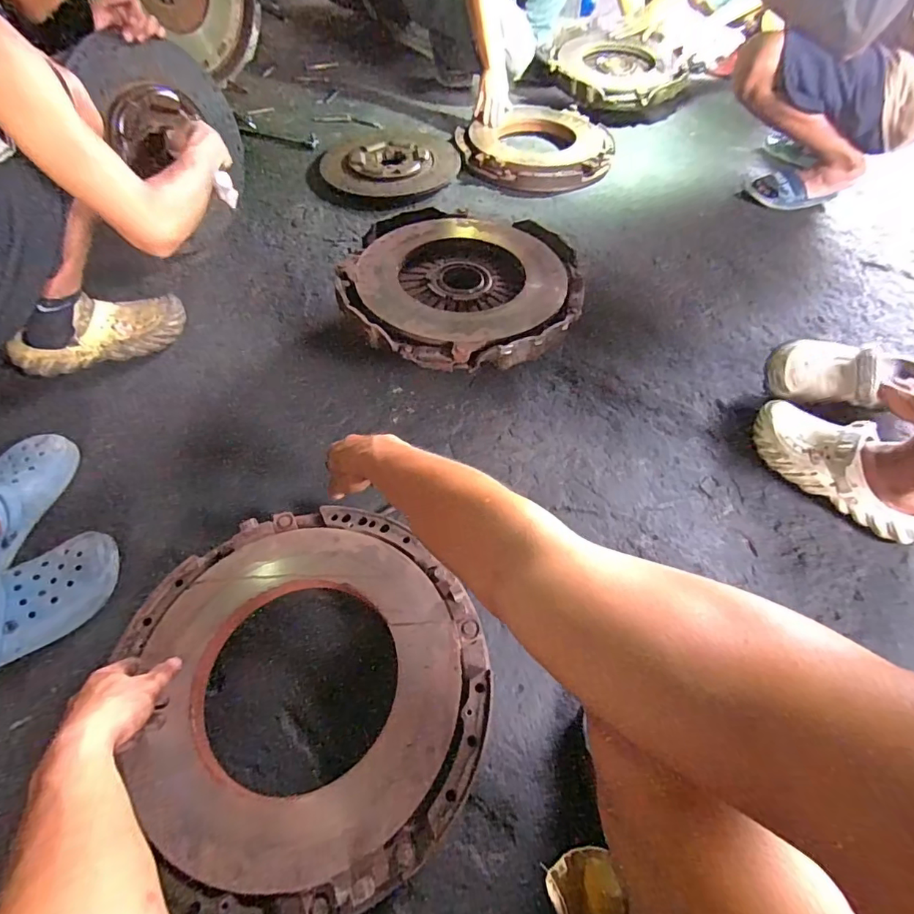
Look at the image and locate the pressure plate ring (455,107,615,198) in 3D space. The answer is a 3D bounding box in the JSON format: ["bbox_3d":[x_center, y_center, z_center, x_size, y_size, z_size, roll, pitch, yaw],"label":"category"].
[{"bbox_3d":[0.229,-0.913,1.426,0.434,0.058,0.416,1,56,-1],"label":"pressure plate ring"}]

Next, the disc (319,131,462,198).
[{"bbox_3d":[-0.183,-0.833,1.370,0.370,0.038,0.313,-23,61,-16],"label":"disc"}]

